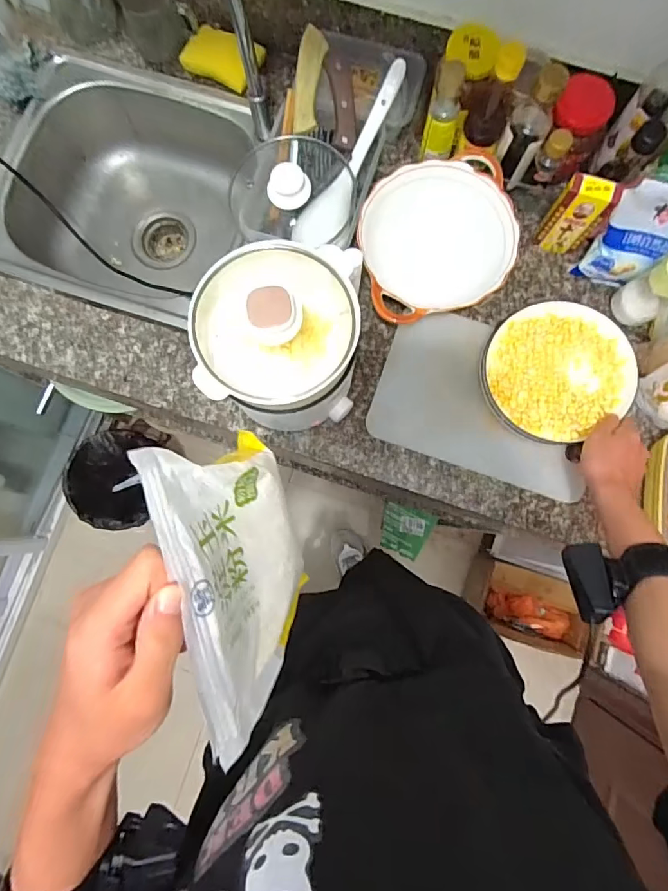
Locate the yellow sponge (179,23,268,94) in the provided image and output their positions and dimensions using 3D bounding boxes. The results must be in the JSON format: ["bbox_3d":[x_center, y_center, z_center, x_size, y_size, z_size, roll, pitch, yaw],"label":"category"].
[{"bbox_3d":[-0.166,-0.580,0.703,0.104,0.021,0.077,23,83,4],"label":"yellow sponge"}]

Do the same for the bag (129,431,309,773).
[{"bbox_3d":[-0.053,0.072,0.293,0.047,0.157,0.169,-14,82,-1],"label":"bag"}]

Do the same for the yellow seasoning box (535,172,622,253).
[{"bbox_3d":[0.308,-0.290,0.605,0.064,0.122,0.022,19,83,3],"label":"yellow seasoning box"}]

